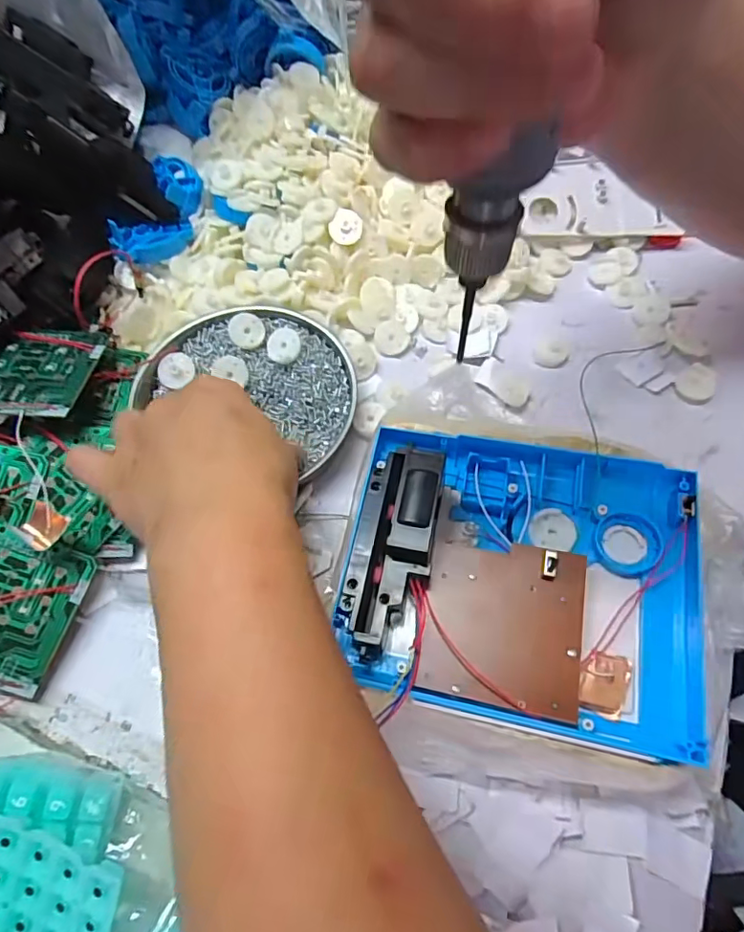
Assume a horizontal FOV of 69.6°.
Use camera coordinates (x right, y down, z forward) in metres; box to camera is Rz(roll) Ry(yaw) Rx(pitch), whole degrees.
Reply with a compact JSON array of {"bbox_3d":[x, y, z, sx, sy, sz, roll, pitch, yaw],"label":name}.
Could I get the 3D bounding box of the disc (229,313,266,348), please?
[{"bbox_3d":[-0.082,-0.089,0.353,0.023,0.004,0.024,1,82,-5],"label":"disc"}]

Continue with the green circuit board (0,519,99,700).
[{"bbox_3d":[-0.191,0.069,0.276,0.072,0.004,0.070,26,73,-10],"label":"green circuit board"}]

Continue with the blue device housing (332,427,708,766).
[{"bbox_3d":[0.070,0.050,0.255,0.161,0.048,0.131,11,61,4],"label":"blue device housing"}]

